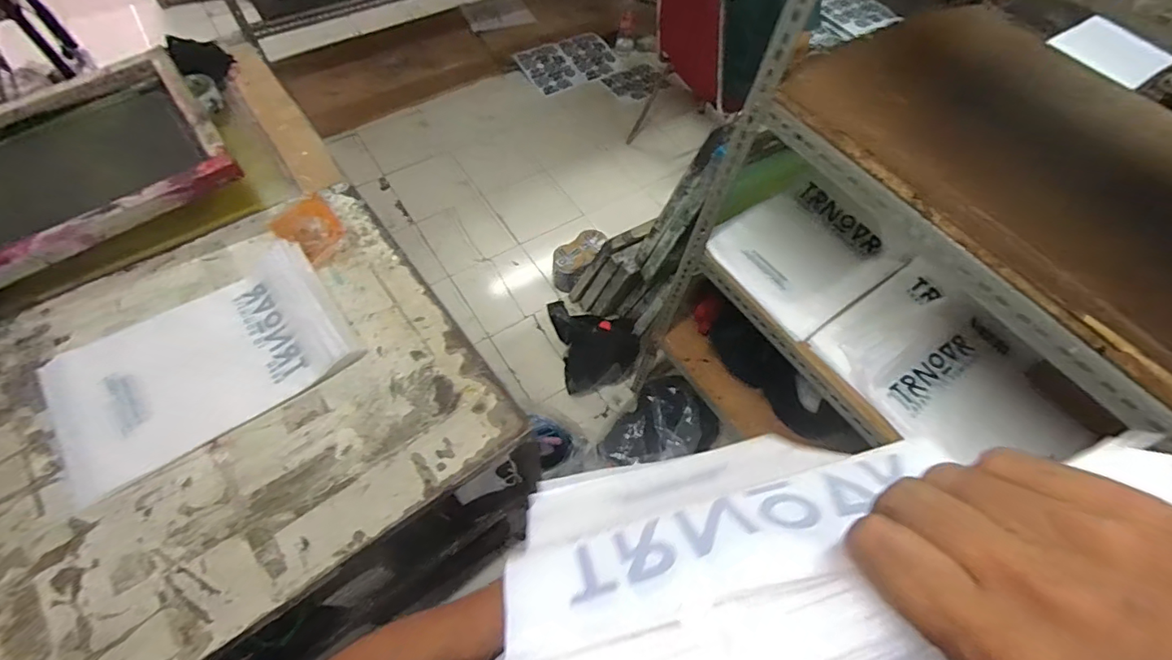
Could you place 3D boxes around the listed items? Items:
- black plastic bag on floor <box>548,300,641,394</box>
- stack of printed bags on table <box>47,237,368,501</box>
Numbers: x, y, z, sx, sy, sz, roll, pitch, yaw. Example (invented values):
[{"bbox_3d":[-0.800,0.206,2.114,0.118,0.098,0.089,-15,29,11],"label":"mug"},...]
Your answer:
[{"bbox_3d":[0.028,0.070,1.546,0.264,0.310,0.151,-6,60,-7],"label":"black plastic bag on floor"},{"bbox_3d":[-0.573,0.043,0.757,0.384,0.033,0.257,-32,67,-20],"label":"stack of printed bags on table"}]

